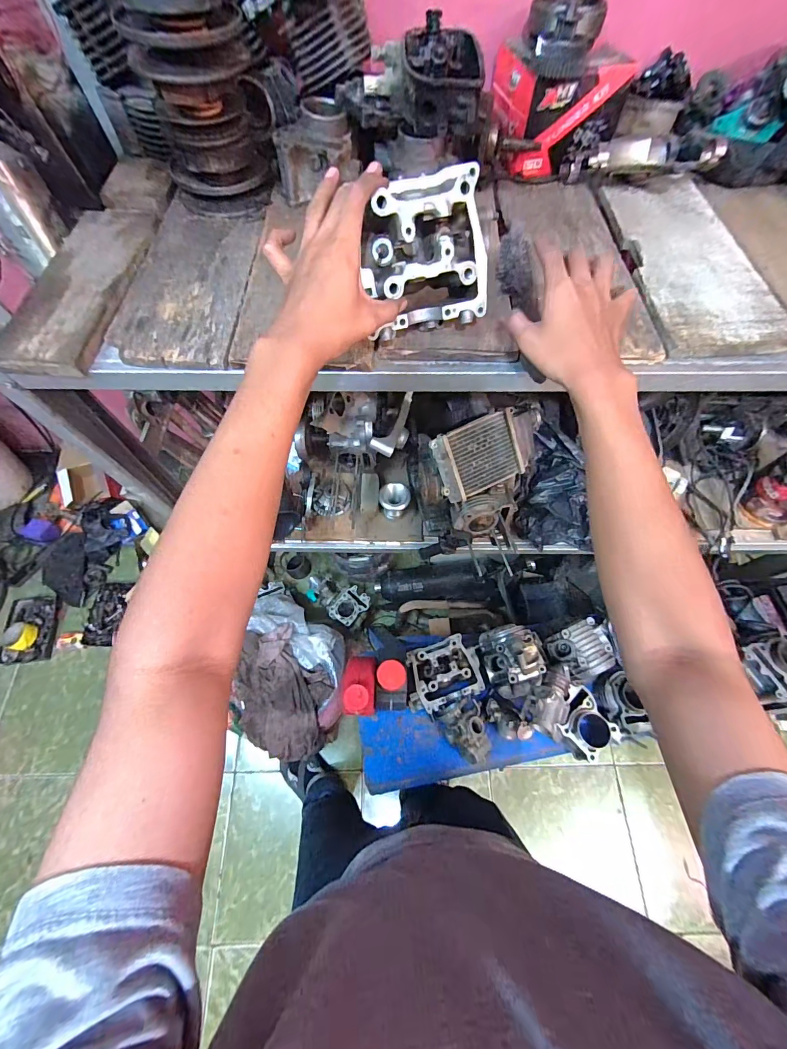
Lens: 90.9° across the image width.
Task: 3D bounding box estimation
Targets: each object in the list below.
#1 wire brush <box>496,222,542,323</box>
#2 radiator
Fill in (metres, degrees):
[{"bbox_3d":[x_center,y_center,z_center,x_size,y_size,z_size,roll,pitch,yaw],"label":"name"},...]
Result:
[{"bbox_3d":[0.153,-0.333,0.498,0.039,0.042,0.121,-7,77,-3],"label":"wire brush"},{"bbox_3d":[0.188,-0.143,0.781,0.212,0.035,0.141,-25,109,-8],"label":"radiator"}]

